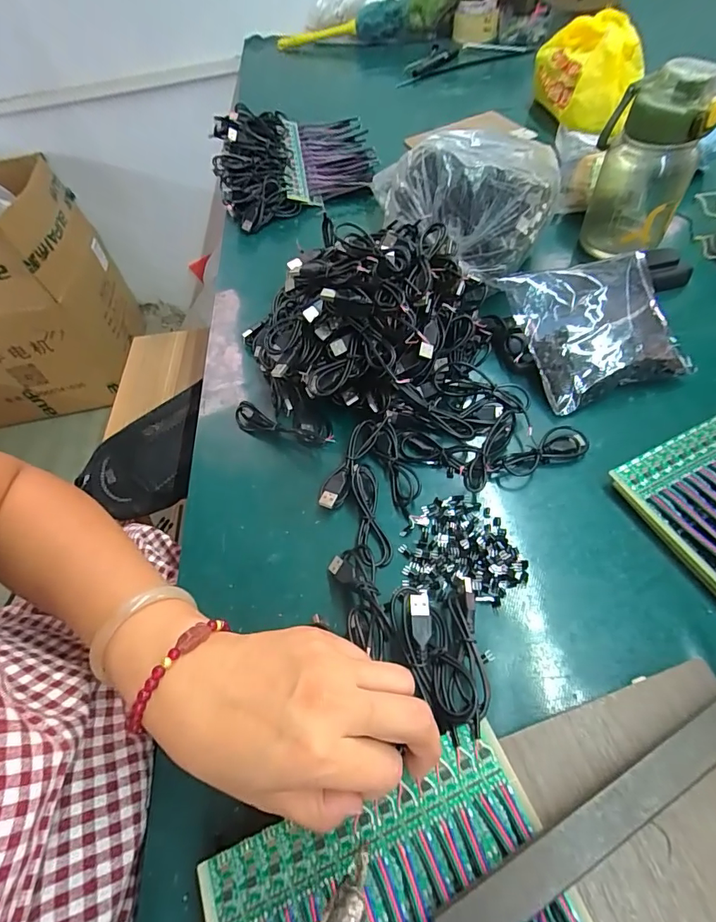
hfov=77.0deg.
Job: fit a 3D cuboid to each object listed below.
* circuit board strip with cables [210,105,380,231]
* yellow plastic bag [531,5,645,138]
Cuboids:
[{"bbox_3d":[-0.093,-0.448,0.665,0.240,0.039,0.181,-20,87,-12],"label":"circuit board strip with cables"},{"bbox_3d":[0.332,-0.566,0.656,0.148,0.101,0.119,13,59,13],"label":"yellow plastic bag"}]

